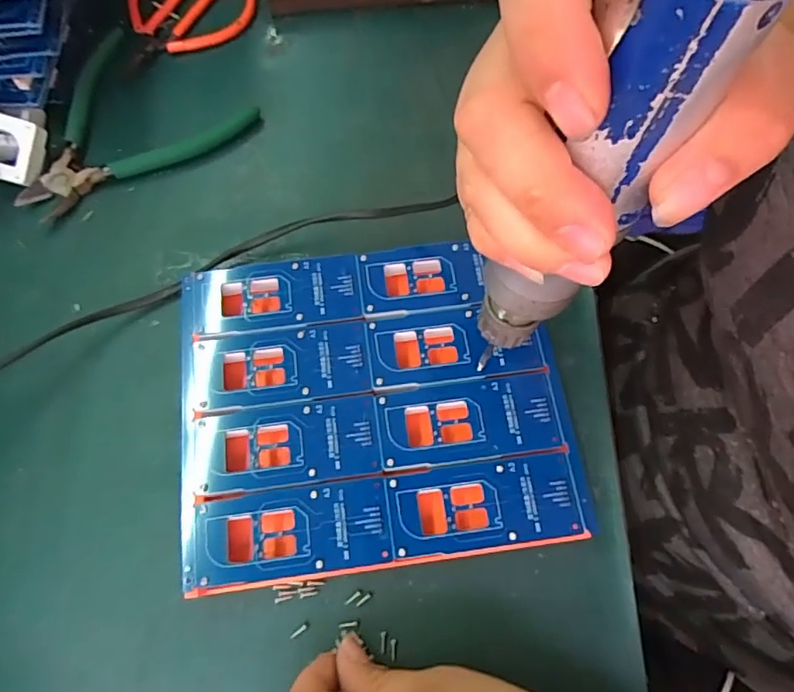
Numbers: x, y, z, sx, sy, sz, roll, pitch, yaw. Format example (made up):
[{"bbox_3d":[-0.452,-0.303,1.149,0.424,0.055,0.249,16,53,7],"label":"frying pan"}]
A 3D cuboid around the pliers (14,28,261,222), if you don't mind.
[{"bbox_3d":[-0.182,-0.153,0.351,0.149,0.011,0.115,-31,73,-10],"label":"pliers"}]

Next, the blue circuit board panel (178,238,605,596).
[{"bbox_3d":[-0.013,0.027,0.280,0.185,0.023,0.158,-8,71,-3],"label":"blue circuit board panel"}]

